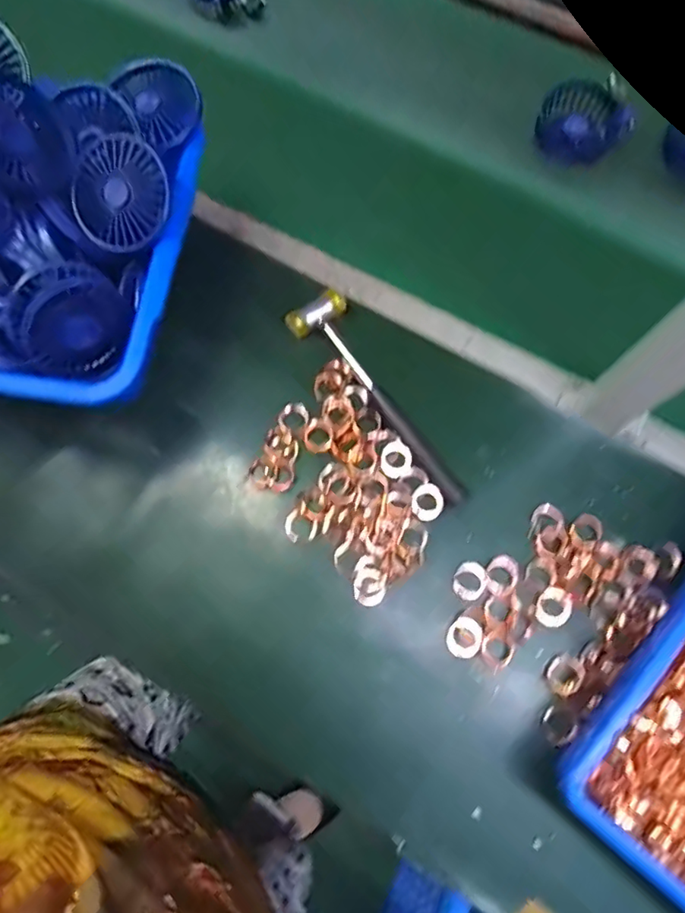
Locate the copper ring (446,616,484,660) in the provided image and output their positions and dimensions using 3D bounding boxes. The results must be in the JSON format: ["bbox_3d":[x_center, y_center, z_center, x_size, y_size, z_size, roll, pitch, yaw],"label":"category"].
[{"bbox_3d":[0.105,0.155,0.478,0.029,0.004,0.034,30,77,9],"label":"copper ring"}]

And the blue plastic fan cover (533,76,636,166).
[{"bbox_3d":[0.267,-0.371,0.625,0.085,0.034,0.089,-31,76,-7],"label":"blue plastic fan cover"}]

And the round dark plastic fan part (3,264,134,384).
[{"bbox_3d":[-0.226,-0.111,0.469,0.049,0.094,0.091,23,90,28],"label":"round dark plastic fan part"}]

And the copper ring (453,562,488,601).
[{"bbox_3d":[0.112,0.109,0.490,0.028,0.004,0.033,42,79,11],"label":"copper ring"}]

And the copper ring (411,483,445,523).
[{"bbox_3d":[0.077,0.041,0.509,0.030,0.004,0.033,0,74,1],"label":"copper ring"}]

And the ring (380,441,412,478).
[{"bbox_3d":[0.050,0.003,0.520,0.029,0.004,0.034,9,75,3],"label":"ring"}]

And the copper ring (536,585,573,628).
[{"bbox_3d":[0.183,0.131,0.487,0.029,0.006,0.033,39,78,11],"label":"copper ring"}]

